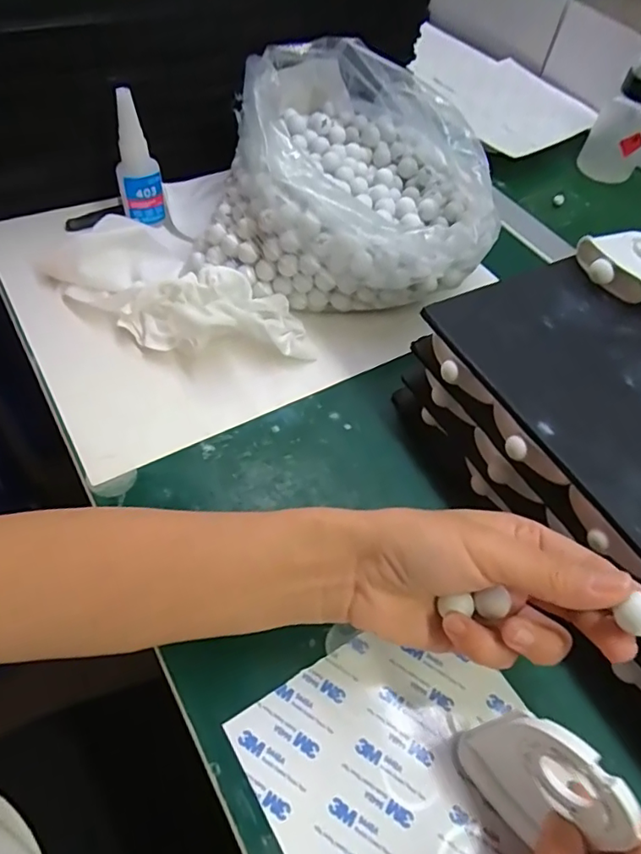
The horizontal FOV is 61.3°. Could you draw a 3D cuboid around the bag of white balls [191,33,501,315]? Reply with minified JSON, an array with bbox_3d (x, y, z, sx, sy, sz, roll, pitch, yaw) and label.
[{"bbox_3d":[0.032,-0.201,0.448,0.211,0.112,0.226,14,54,3],"label":"bag of white balls"}]

